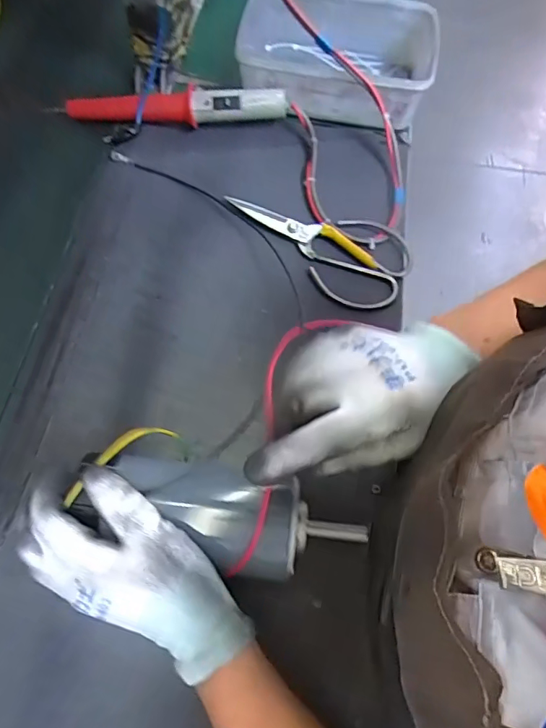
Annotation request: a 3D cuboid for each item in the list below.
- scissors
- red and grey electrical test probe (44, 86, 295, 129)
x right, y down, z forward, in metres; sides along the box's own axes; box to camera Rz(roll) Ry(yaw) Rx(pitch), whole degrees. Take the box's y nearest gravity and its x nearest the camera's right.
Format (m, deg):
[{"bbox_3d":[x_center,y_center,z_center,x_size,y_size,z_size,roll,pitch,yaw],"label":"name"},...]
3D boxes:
[{"bbox_3d":[0.047,-0.133,0.497,0.197,0.008,0.102,33,68,13],"label":"scissors"},{"bbox_3d":[-0.115,-0.296,0.553,0.258,0.038,0.028,-3,65,-3],"label":"red and grey electrical test probe"}]

